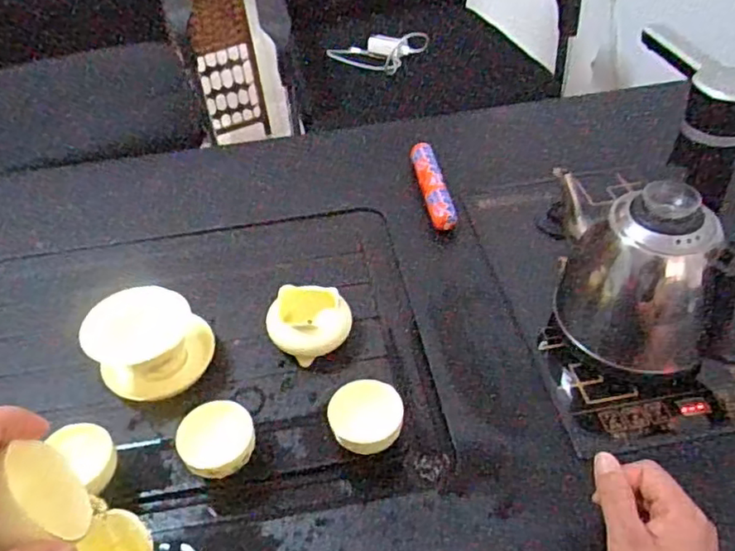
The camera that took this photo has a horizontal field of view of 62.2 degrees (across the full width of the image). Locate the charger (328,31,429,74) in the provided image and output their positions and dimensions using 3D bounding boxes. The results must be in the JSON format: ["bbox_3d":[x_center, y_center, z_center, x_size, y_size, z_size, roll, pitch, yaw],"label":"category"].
[{"bbox_3d":[0.026,-0.442,1.206,0.178,0.063,0.058,12,46,17],"label":"charger"}]

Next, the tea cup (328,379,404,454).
[{"bbox_3d":[0.000,0.123,0.507,0.057,0.052,0.056,-3,44,3],"label":"tea cup"}]

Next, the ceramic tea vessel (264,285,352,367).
[{"bbox_3d":[-0.057,0.048,0.581,0.081,0.052,0.058,0,44,5],"label":"ceramic tea vessel"}]

